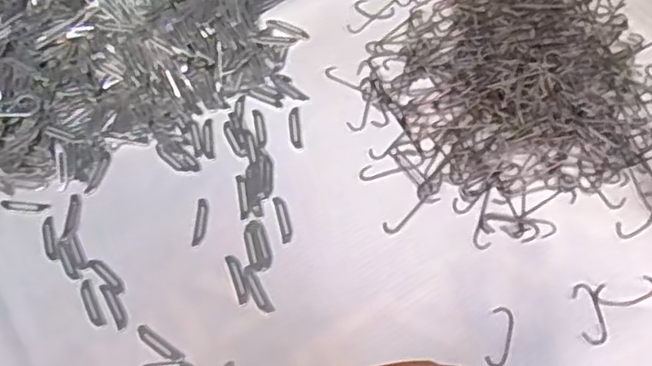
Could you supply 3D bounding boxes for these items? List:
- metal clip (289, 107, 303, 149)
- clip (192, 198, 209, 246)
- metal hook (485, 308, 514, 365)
[{"bbox_3d":[-0.020,-0.038,0.449,0.007,0.004,0.032,-8,59,4],"label":"metal clip"},{"bbox_3d":[-0.079,0.024,0.425,0.008,0.004,0.033,-1,60,8],"label":"clip"},{"bbox_3d":[0.094,0.082,0.362,0.012,0.004,0.033,10,62,14],"label":"metal hook"}]

